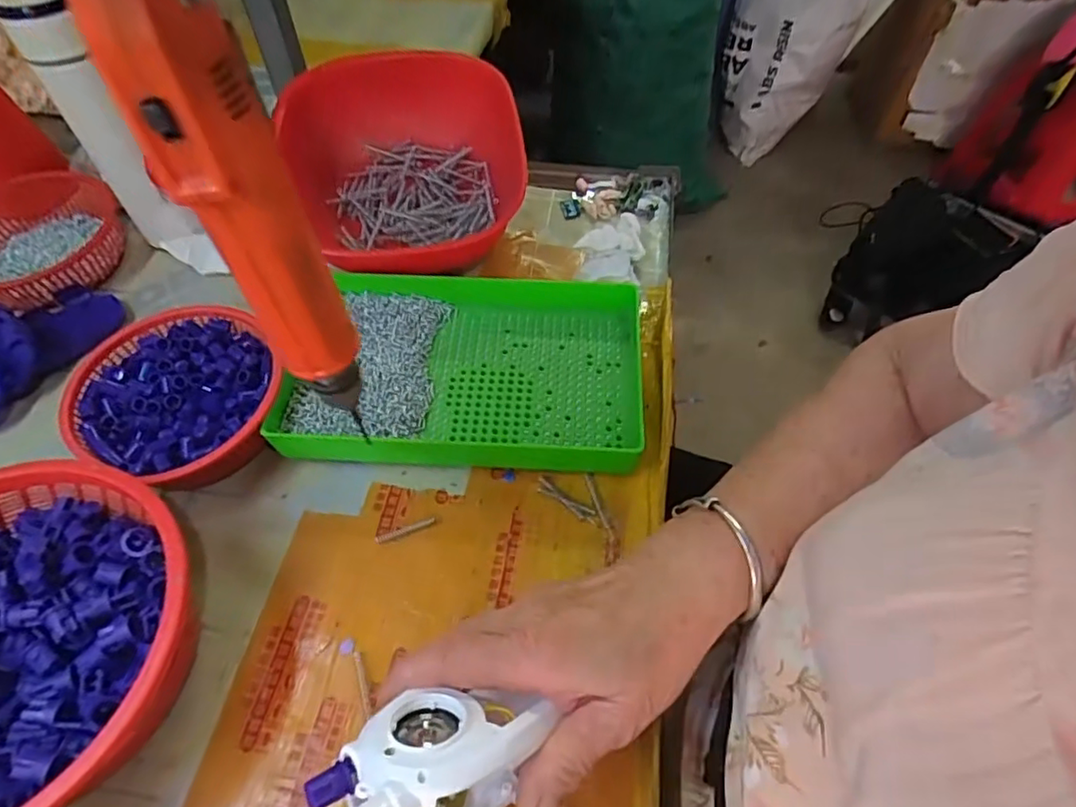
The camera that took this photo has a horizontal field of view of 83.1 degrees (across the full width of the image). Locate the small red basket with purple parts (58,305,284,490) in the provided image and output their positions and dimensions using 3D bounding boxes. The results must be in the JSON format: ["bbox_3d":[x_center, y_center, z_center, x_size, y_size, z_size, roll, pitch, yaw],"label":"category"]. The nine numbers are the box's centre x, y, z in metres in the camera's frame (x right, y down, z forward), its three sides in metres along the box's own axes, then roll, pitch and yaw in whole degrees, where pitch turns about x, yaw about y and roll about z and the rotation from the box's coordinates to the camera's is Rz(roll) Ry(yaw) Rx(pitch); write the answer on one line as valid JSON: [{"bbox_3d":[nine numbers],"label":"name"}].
[{"bbox_3d":[-0.233,-0.005,0.412,0.131,0.045,0.131,0,54,0],"label":"small red basket with purple parts"}]

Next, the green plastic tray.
[{"bbox_3d":[-0.049,-0.028,0.432,0.247,0.034,0.162,4,54,3],"label":"green plastic tray"}]

